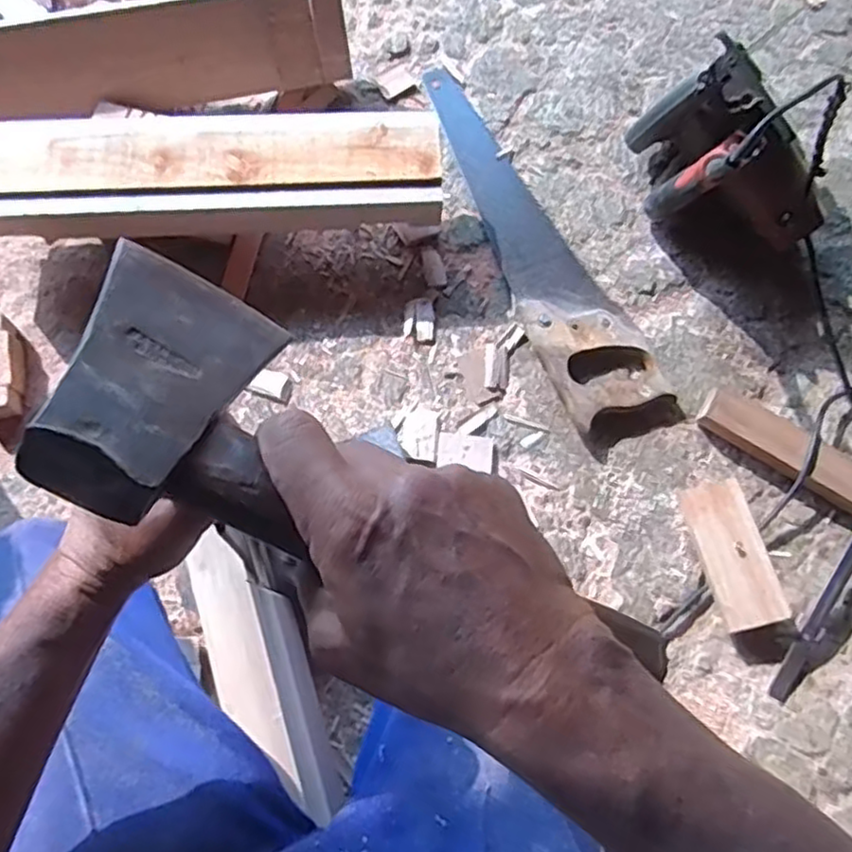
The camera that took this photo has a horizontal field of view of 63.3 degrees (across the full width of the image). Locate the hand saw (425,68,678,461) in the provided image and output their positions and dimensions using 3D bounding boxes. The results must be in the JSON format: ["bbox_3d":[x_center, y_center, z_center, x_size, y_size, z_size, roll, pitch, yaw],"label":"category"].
[{"bbox_3d":[0.122,-0.231,0.827,0.114,0.028,0.516,-21,75,-6],"label":"hand saw"}]

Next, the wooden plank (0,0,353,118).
[{"bbox_3d":[-0.349,-0.424,0.807,0.517,0.116,0.042,-13,34,-8],"label":"wooden plank"}]

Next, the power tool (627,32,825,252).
[{"bbox_3d":[0.329,-0.281,0.740,0.206,0.195,0.124,36,77,9],"label":"power tool"}]

